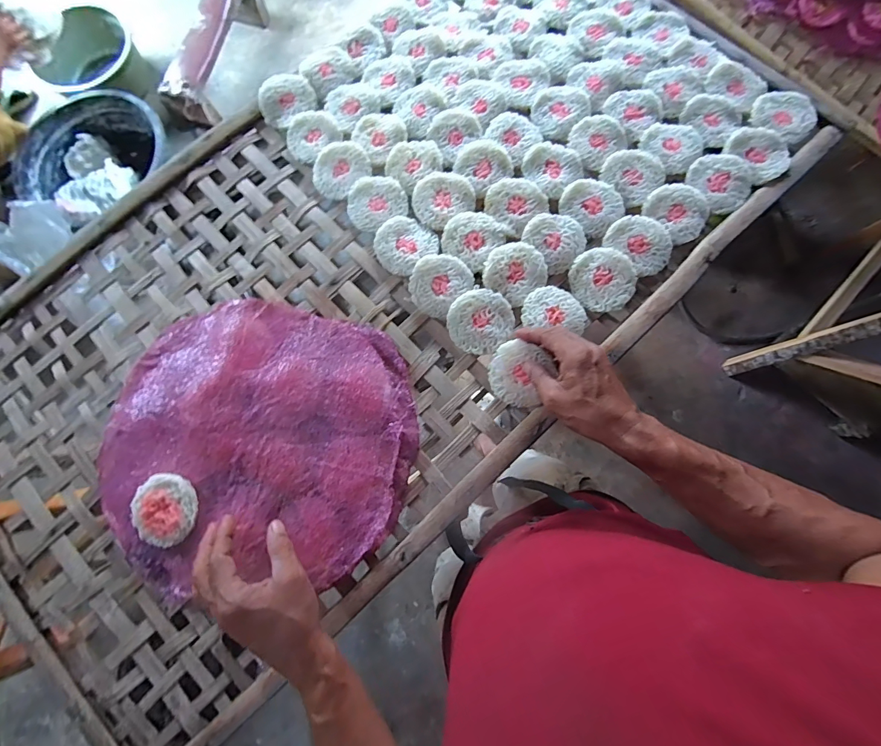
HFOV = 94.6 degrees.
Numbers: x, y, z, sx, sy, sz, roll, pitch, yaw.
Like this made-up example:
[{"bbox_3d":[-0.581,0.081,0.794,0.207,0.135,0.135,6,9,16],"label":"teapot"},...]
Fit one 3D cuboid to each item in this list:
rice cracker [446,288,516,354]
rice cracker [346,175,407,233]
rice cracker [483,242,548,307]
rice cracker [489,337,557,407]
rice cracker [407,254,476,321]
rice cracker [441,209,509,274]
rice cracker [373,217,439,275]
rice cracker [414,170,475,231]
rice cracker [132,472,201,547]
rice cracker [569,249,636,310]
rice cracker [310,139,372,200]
[{"bbox_3d":[0.049,-0.062,0.490,0.078,0.016,0.074,-3,80,-1],"label":"rice cracker"},{"bbox_3d":[-0.085,-0.223,0.534,0.075,0.019,0.074,0,80,-1],"label":"rice cracker"},{"bbox_3d":[0.091,-0.124,0.496,0.070,0.010,0.072,0,80,-1],"label":"rice cracker"},{"bbox_3d":[0.088,0.000,0.468,0.069,0.007,0.071,26,109,22],"label":"rice cracker"},{"bbox_3d":[-0.002,-0.110,0.504,0.072,0.020,0.071,43,82,6],"label":"rice cracker"},{"bbox_3d":[0.040,-0.169,0.506,0.070,0.004,0.071,41,82,6],"label":"rice cracker"},{"bbox_3d":[-0.047,-0.163,0.514,0.071,0.008,0.073,-38,79,-3],"label":"rice cracker"},{"bbox_3d":[0.002,-0.226,0.520,0.075,0.004,0.072,0,80,-1],"label":"rice cracker"},{"bbox_3d":[-0.316,0.156,0.465,0.075,0.016,0.078,0,80,-1],"label":"rice cracker"},{"bbox_3d":[0.199,-0.115,0.492,0.074,0.009,0.077,-9,80,-2],"label":"rice cracker"},{"bbox_3d":[-0.136,-0.274,0.545,0.077,0.012,0.075,0,80,-1],"label":"rice cracker"}]

